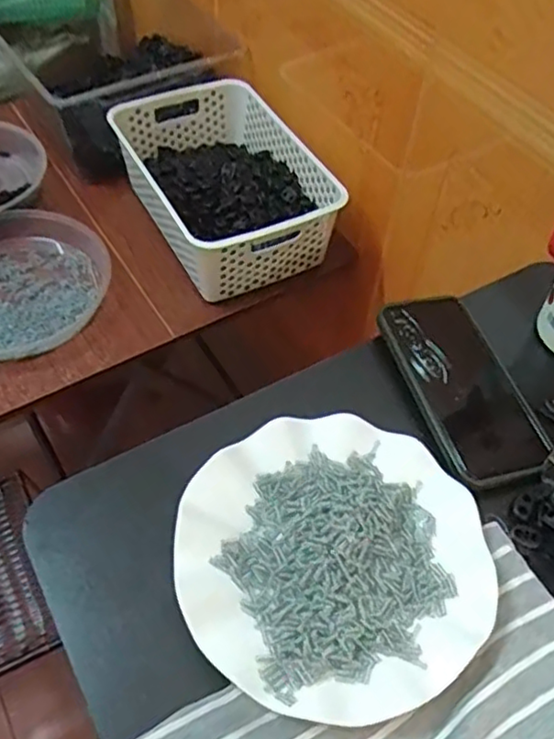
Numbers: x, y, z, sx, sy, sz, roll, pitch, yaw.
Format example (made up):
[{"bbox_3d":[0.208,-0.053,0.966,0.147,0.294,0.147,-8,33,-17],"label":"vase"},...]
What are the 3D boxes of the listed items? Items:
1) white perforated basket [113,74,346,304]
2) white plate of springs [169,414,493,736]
[{"bbox_3d":[-0.069,-0.253,0.860,0.210,0.095,0.323,-21,57,-17],"label":"white perforated basket"},{"bbox_3d":[0.035,0.109,0.389,0.177,0.023,0.178,1,53,-1],"label":"white plate of springs"}]

